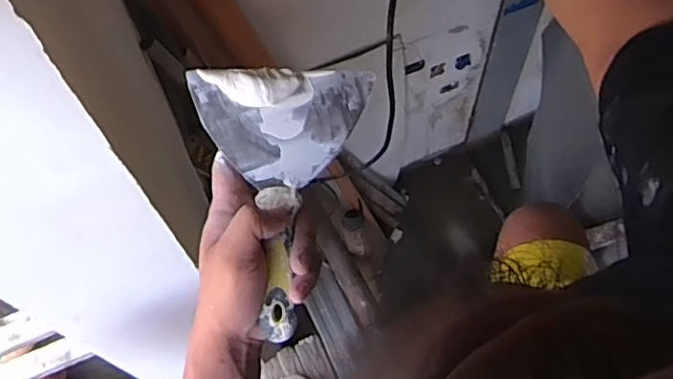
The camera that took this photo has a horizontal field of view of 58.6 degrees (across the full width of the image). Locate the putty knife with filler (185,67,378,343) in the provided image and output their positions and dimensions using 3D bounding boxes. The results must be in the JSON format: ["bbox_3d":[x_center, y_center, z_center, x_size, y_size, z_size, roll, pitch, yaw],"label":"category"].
[{"bbox_3d":[-0.041,0.008,0.458,0.134,0.030,0.198,-1,84,-2],"label":"putty knife with filler"}]

